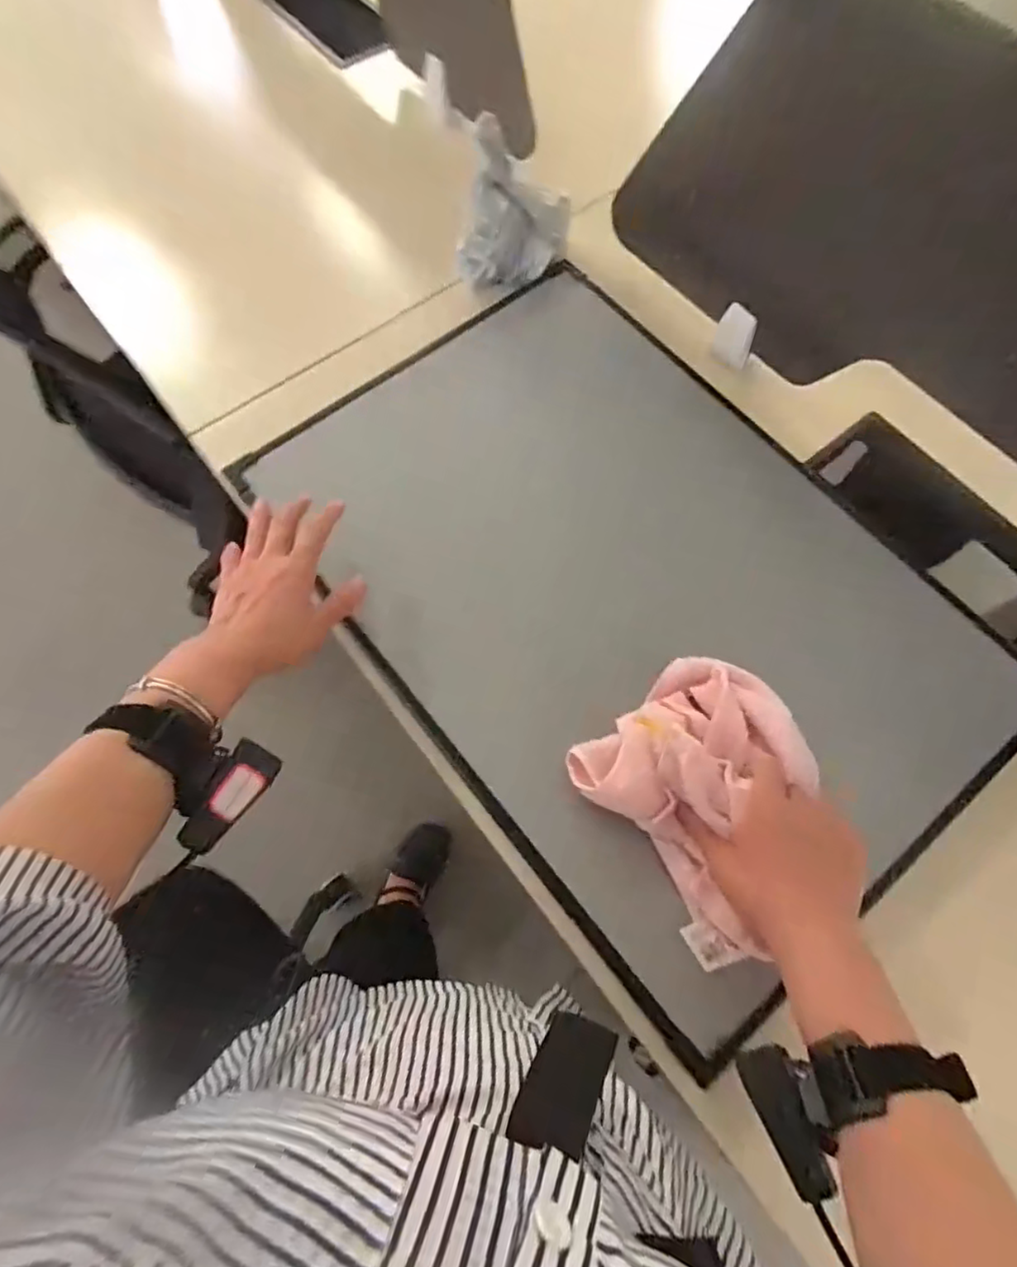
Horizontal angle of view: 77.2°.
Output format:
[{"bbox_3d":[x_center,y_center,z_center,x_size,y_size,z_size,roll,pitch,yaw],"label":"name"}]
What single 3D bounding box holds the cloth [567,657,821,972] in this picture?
[{"bbox_3d":[0.153,0.112,0.463,0.171,0.056,0.173,-39,75,-13],"label":"cloth"}]

